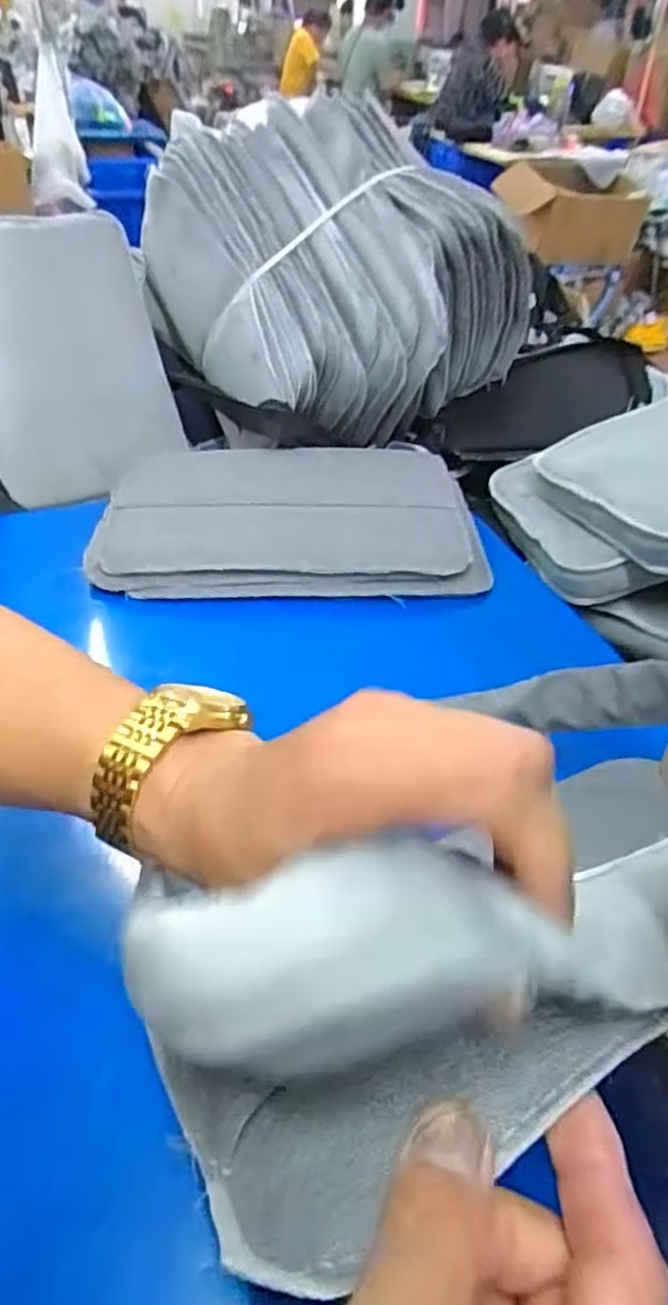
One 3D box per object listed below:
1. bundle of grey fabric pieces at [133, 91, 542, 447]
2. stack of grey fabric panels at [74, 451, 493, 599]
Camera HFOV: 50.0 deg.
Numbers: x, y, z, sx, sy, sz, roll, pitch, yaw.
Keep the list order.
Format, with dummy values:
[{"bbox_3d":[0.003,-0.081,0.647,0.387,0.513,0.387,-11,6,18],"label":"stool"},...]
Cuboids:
[{"bbox_3d":[0.006,-0.462,0.877,0.336,0.265,0.378,-29,50,-30],"label":"bundle of grey fabric pieces"},{"bbox_3d":[-0.043,-0.144,0.739,0.366,0.032,0.266,2,42,0],"label":"stack of grey fabric panels"}]

